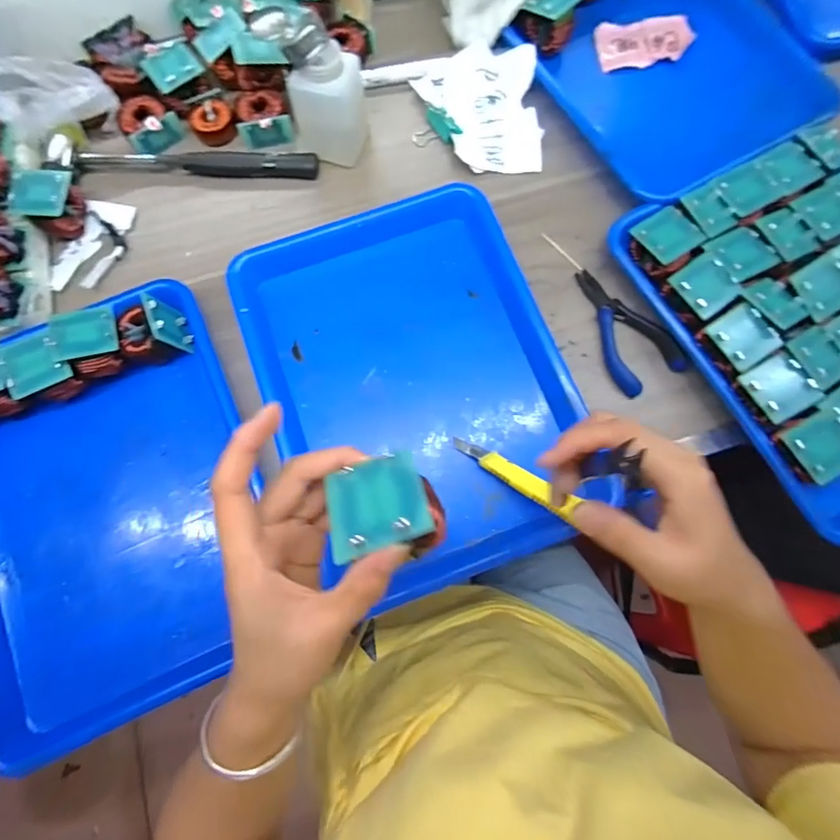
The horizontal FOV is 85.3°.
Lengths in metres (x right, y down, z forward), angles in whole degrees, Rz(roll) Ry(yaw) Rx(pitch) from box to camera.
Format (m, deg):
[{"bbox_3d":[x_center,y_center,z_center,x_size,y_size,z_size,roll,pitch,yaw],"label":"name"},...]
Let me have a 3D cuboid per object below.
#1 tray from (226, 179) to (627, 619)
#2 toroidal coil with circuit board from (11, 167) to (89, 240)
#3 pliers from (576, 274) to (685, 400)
[{"bbox_3d":[-0.005,-0.036,0.398,0.243,0.030,0.332,-21,79,-6],"label":"tray"},{"bbox_3d":[-0.342,-0.204,0.421,0.051,0.043,0.053,12,77,3],"label":"toroidal coil with circuit board"},{"bbox_3d":[0.180,-0.085,0.414,0.058,0.017,0.121,-29,79,-6],"label":"pliers"}]

